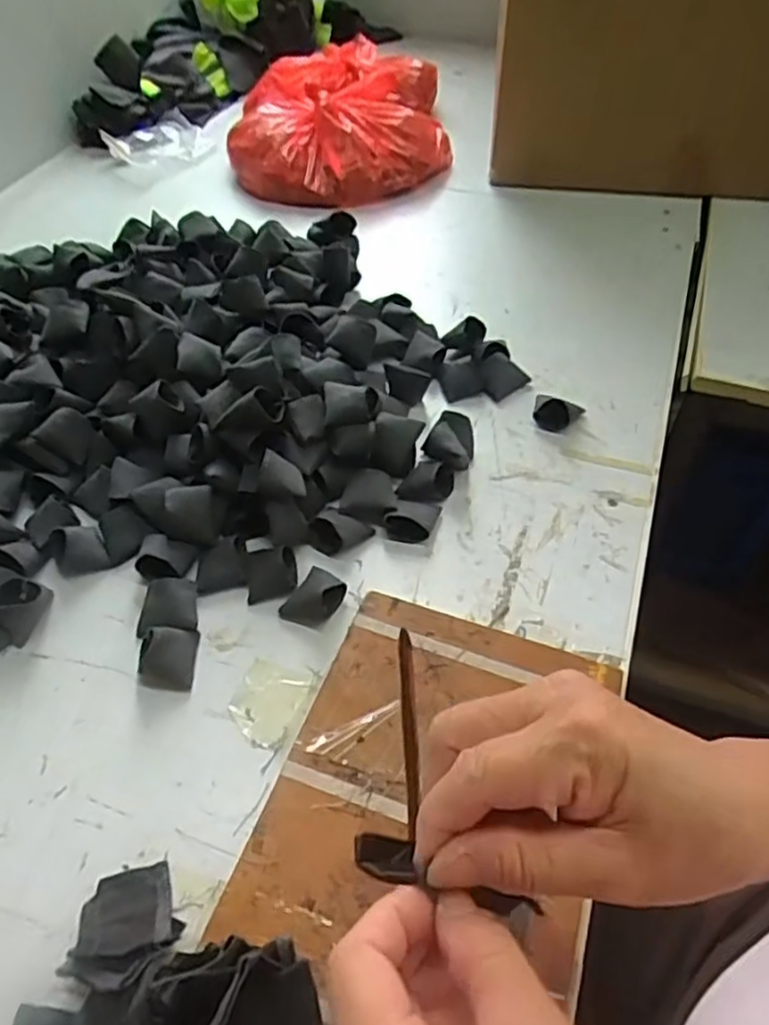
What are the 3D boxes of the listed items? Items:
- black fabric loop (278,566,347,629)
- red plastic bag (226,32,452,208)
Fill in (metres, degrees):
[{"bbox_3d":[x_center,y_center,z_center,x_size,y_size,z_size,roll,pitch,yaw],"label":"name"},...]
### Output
[{"bbox_3d":[-0.049,0.057,0.495,0.034,0.023,0.043,28,55,22],"label":"black fabric loop"},{"bbox_3d":[-0.060,-0.521,0.926,0.278,0.088,0.294,-6,50,-5],"label":"red plastic bag"}]

